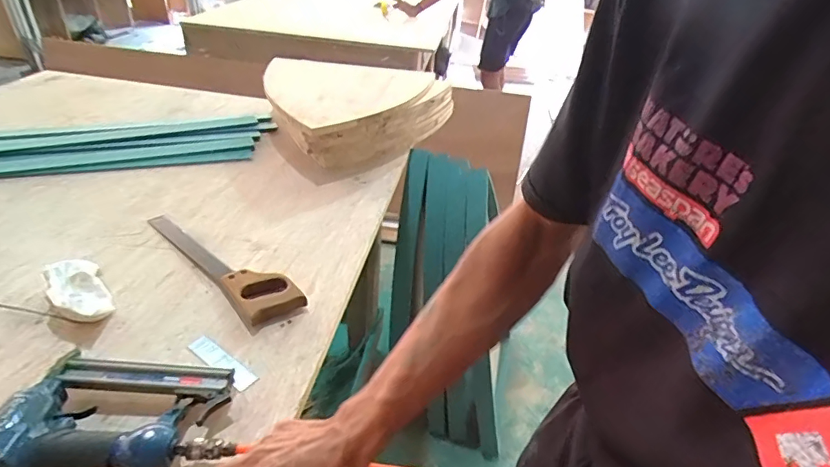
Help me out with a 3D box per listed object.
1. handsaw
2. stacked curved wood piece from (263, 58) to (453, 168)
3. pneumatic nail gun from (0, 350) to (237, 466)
[{"bbox_3d":[-0.329,0.034,0.807,0.085,0.028,0.377,-26,44,-38],"label":"handsaw"},{"bbox_3d":[-0.188,-0.329,1.252,0.378,0.158,0.482,25,38,28],"label":"stacked curved wood piece"},{"bbox_3d":[-0.335,0.198,0.538,0.253,0.056,0.156,-3,34,-11],"label":"pneumatic nail gun"}]

